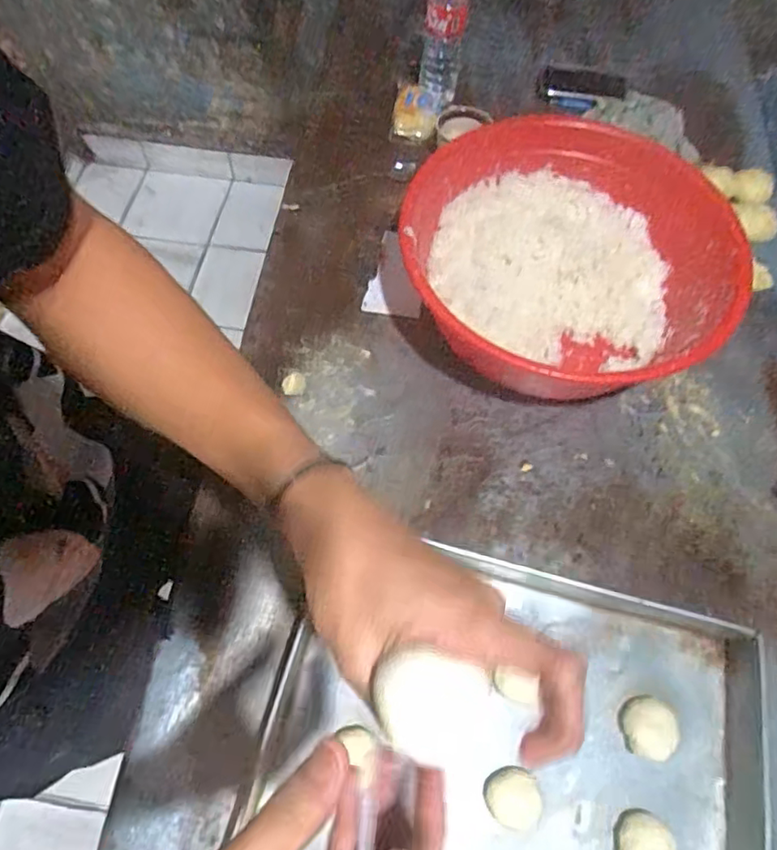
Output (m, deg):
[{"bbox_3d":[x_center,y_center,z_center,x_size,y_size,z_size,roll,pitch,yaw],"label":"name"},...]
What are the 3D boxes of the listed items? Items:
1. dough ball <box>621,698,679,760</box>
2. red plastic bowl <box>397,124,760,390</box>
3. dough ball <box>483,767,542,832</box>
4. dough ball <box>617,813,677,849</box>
[{"bbox_3d":[0.275,0.316,0.597,0.059,0.039,0.060,-4,64,-4],"label":"dough ball"},{"bbox_3d":[0.234,-0.212,0.781,0.405,0.146,0.415,1,64,-1],"label":"red plastic bowl"},{"bbox_3d":[0.121,0.365,0.567,0.052,0.028,0.049,1,64,-1],"label":"dough ball"},{"bbox_3d":[0.244,0.401,0.543,0.053,0.025,0.053,1,64,-1],"label":"dough ball"}]

